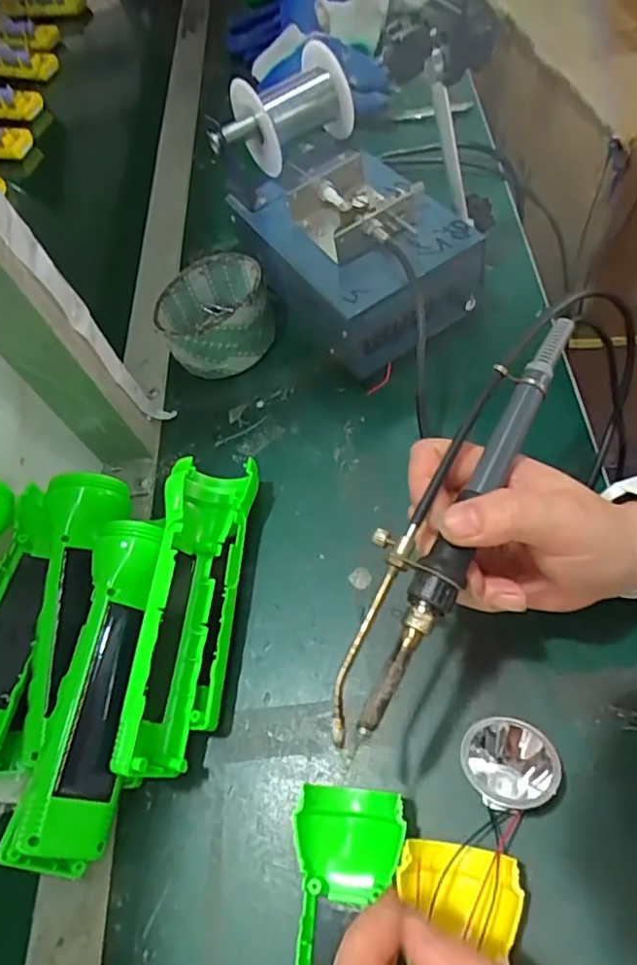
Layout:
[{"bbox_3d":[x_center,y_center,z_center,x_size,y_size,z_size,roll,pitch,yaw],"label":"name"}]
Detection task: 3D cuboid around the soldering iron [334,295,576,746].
[{"bbox_3d":[0.057,0.007,0.262,0.036,0.015,0.207,25,74,16],"label":"soldering iron"}]

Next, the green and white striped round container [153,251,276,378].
[{"bbox_3d":[-0.079,-0.129,0.474,0.084,0.051,0.079,-1,61,2],"label":"green and white striped round container"}]

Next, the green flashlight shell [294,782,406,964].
[{"bbox_3d":[0.008,0.228,0.270,0.049,0.026,0.163,5,61,5],"label":"green flashlight shell"}]

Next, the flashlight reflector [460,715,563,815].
[{"bbox_3d":[0.094,0.134,0.294,0.037,0.031,0.041,-31,64,-14],"label":"flashlight reflector"}]

